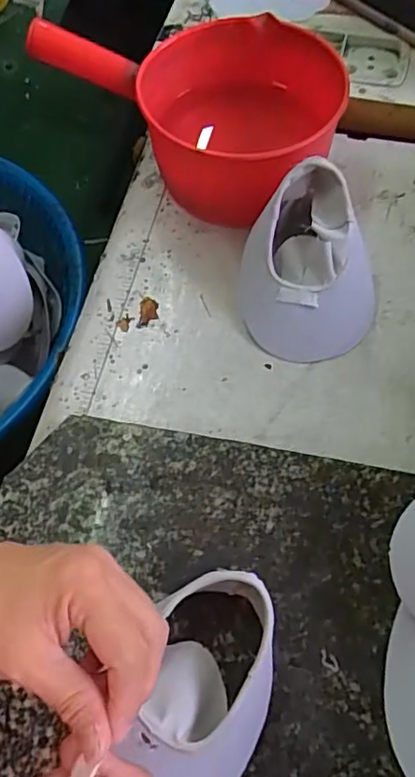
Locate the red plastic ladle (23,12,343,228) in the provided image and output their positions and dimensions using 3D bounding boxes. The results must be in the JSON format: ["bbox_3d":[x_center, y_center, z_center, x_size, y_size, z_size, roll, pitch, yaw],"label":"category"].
[{"bbox_3d":[-0.018,-0.273,0.572,0.286,0.116,0.191,16,63,10],"label":"red plastic ladle"}]

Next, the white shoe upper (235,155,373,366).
[{"bbox_3d":[0.079,-0.103,0.491,0.108,0.099,0.131,-23,64,-10],"label":"white shoe upper"}]

